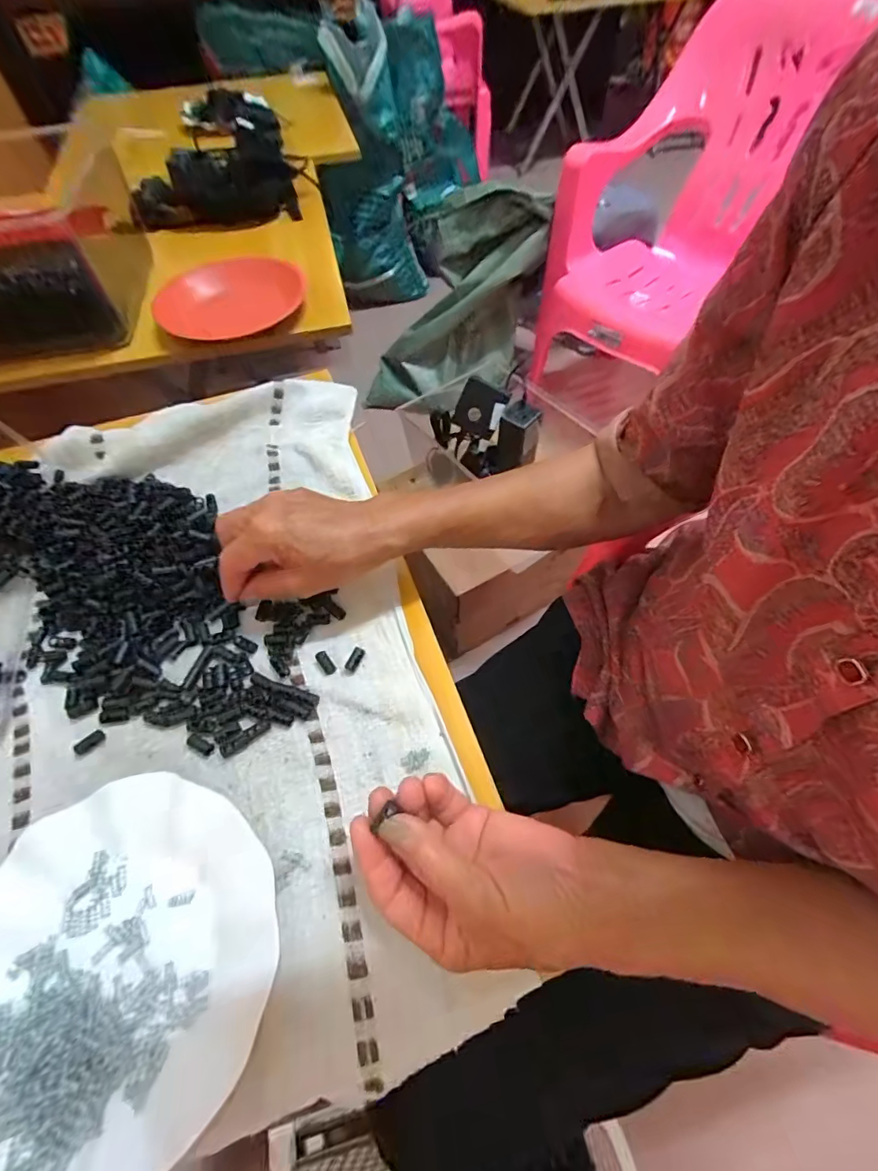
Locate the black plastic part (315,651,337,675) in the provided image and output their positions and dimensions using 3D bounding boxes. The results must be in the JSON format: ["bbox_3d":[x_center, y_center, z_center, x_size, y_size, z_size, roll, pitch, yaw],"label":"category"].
[{"bbox_3d":[-0.088,0.059,0.363,0.009,0.004,0.021,-33,64,-17],"label":"black plastic part"}]

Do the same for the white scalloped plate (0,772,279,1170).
[{"bbox_3d":[-0.183,0.210,0.265,0.179,0.023,0.178,0,58,1],"label":"white scalloped plate"}]

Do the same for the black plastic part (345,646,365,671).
[{"bbox_3d":[-0.065,0.057,0.362,0.009,0.005,0.019,26,63,16],"label":"black plastic part"}]

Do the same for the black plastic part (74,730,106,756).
[{"bbox_3d":[-0.251,0.112,0.335,0.021,0.004,0.010,-36,65,-18],"label":"black plastic part"}]

